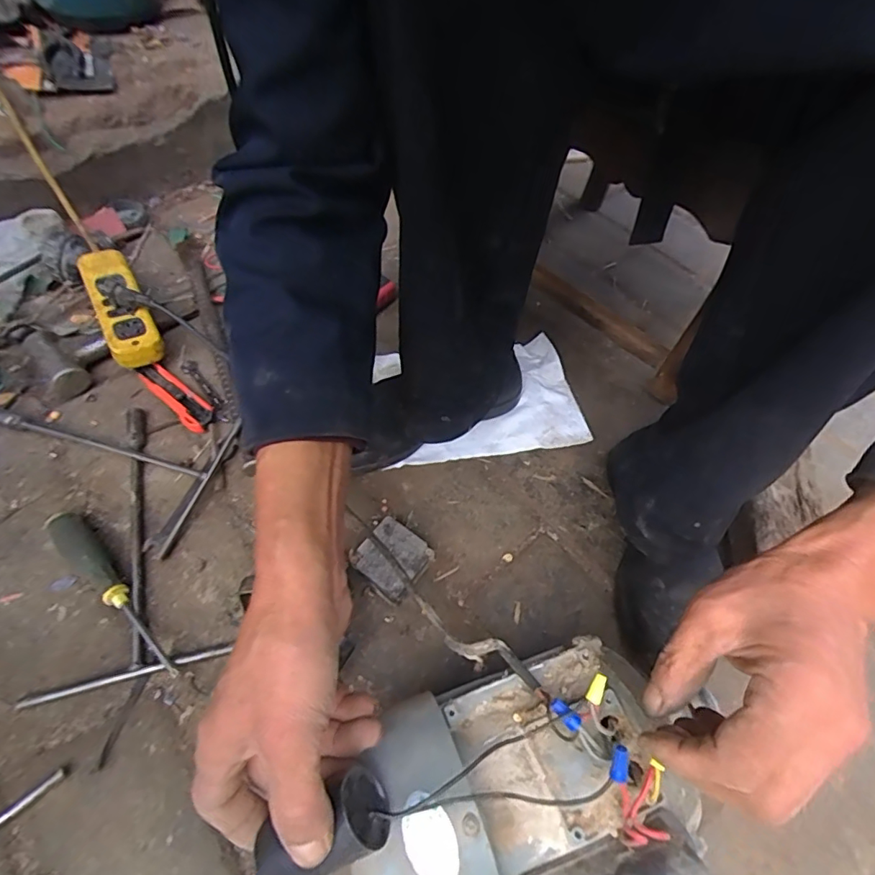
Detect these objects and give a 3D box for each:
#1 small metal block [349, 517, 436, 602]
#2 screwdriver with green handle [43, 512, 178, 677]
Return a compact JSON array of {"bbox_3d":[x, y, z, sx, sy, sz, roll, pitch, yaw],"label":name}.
[{"bbox_3d":[-0.044,0.120,0.498,0.063,0.026,0.062,31,60,19],"label":"small metal block"},{"bbox_3d":[-0.302,0.138,0.470,0.211,0.032,0.028,36,62,21],"label":"screwdriver with green handle"}]

